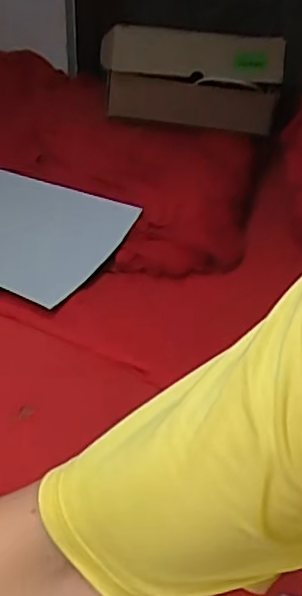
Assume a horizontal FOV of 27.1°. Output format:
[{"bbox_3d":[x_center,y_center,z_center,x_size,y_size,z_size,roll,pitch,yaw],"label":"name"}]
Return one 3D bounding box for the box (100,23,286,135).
[{"bbox_3d":[0.063,-0.347,0.973,0.269,0.134,0.114,2,35,-4],"label":"box"}]

